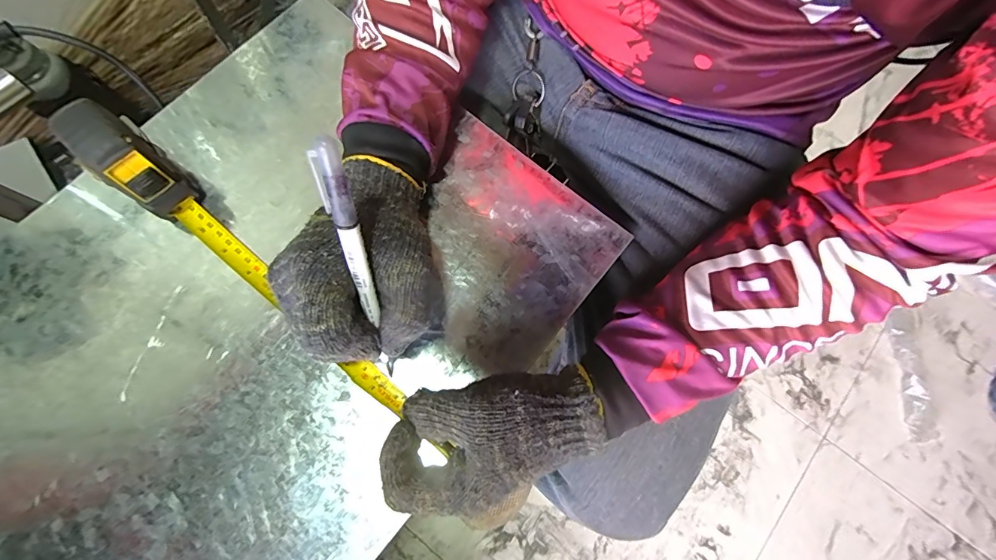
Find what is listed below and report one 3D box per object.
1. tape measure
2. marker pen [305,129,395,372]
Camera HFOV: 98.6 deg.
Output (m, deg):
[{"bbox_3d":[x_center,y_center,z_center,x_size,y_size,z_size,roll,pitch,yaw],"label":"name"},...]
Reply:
[{"bbox_3d":[-0.171,-0.007,0.295,0.275,0.066,0.034,43,75,1],"label":"tape measure"},{"bbox_3d":[-0.079,-0.001,0.249,0.013,0.168,0.007,-5,41,-3],"label":"marker pen"}]

